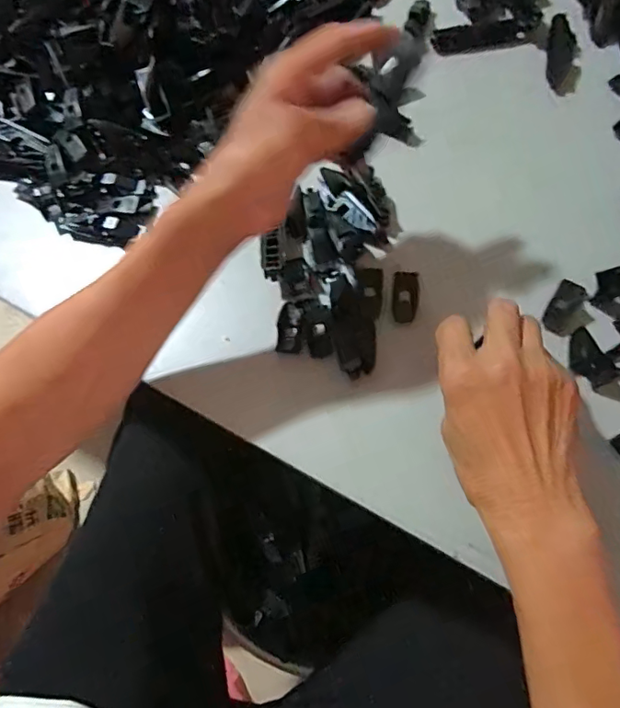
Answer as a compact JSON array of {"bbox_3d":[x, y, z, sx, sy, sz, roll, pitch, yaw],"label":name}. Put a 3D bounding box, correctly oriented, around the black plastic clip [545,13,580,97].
[{"bbox_3d":[0.222,-0.261,0.448,0.027,0.012,0.082,6,68,8],"label":"black plastic clip"}]

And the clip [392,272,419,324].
[{"bbox_3d":[0.071,-0.042,0.381,0.019,0.004,0.041,4,68,7],"label":"clip"}]

